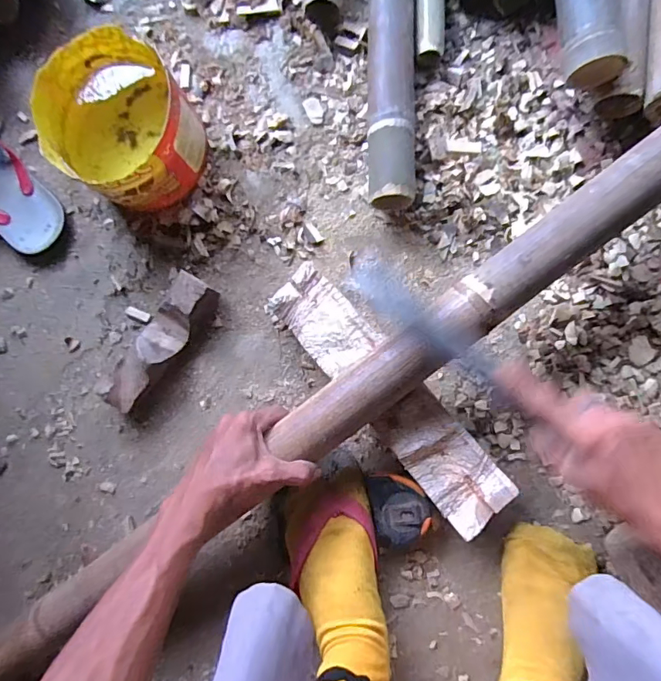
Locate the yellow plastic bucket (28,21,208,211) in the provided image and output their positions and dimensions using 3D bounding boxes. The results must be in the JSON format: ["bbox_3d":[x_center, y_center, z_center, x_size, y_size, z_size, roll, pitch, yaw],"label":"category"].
[{"bbox_3d":[-0.223,-0.229,0.509,0.141,0.100,0.154,0,86,6],"label":"yellow plastic bucket"}]

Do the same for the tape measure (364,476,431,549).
[{"bbox_3d":[0.071,0.170,0.477,0.057,0.031,0.070,-11,85,5],"label":"tape measure"}]

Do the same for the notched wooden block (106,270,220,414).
[{"bbox_3d":[-0.187,0.002,0.513,0.049,0.044,0.159,41,91,7],"label":"notched wooden block"}]

